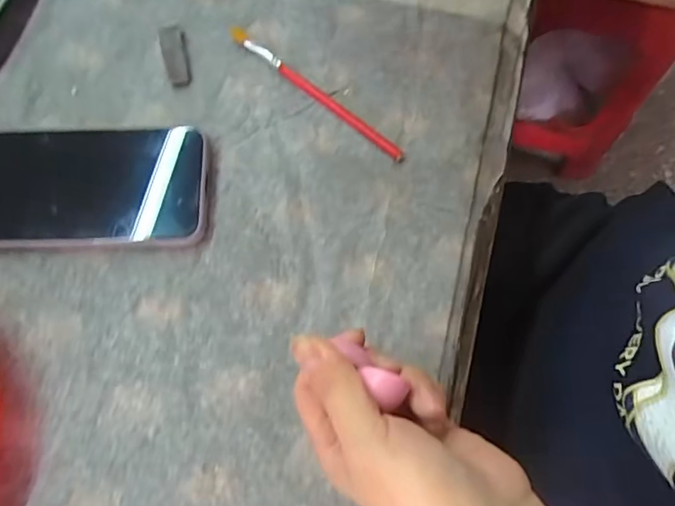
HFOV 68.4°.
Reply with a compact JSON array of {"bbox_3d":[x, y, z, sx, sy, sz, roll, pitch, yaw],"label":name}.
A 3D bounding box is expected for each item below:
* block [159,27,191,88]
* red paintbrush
[{"bbox_3d":[-0.107,-0.131,0.329,0.015,0.004,0.045,-15,73,-3],"label":"block"},{"bbox_3d":[-0.016,-0.105,0.319,0.148,0.006,0.010,42,79,12],"label":"red paintbrush"}]

